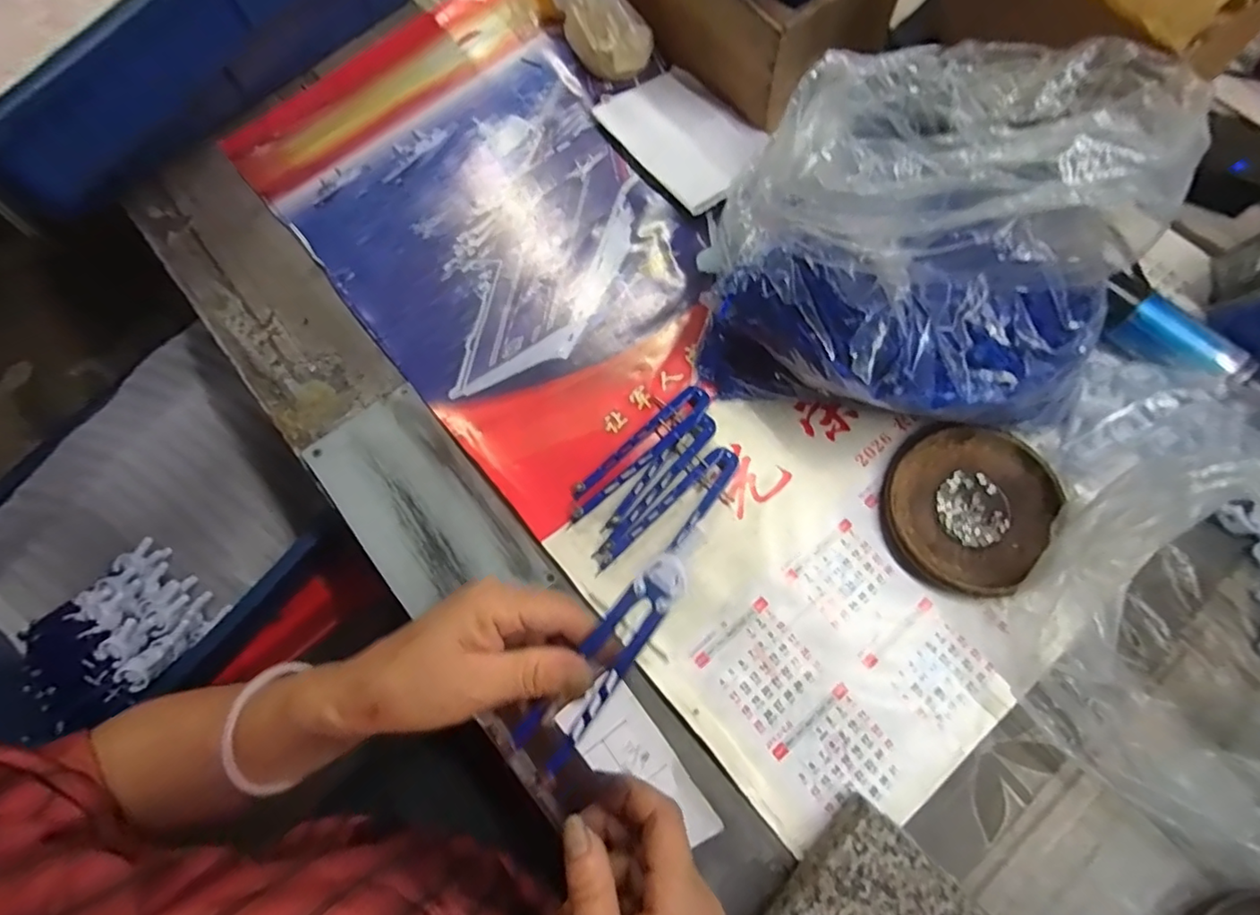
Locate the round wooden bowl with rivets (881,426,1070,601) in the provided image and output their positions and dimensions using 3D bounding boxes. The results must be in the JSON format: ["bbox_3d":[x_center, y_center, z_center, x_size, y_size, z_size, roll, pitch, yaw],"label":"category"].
[{"bbox_3d":[0.227,0.035,0.392,0.105,0.021,0.112,-1,70,2],"label":"round wooden bowl with rivets"}]

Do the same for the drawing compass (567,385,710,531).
[{"bbox_3d":[0.006,-0.004,0.417,0.133,0.015,0.026,-39,73,-11],"label":"drawing compass"}]

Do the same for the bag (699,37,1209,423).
[{"bbox_3d":[0.172,-0.127,0.352,0.224,0.206,0.181,9,71,6],"label":"bag"}]

